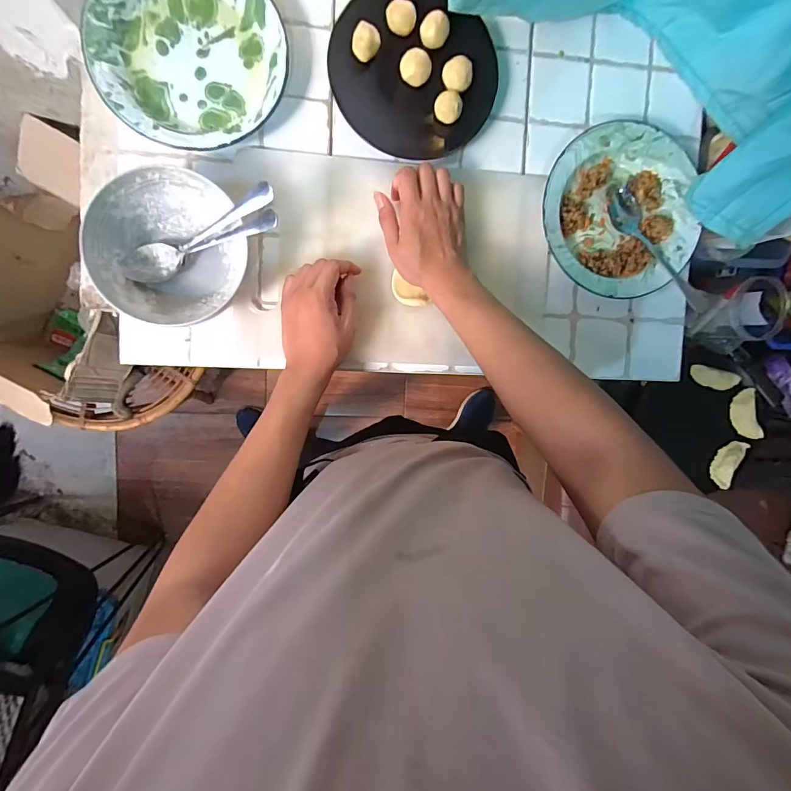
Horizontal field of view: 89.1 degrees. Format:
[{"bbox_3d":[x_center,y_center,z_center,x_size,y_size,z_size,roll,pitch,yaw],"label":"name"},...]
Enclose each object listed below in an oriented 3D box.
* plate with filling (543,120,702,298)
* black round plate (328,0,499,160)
[{"bbox_3d":[0.293,-0.239,0.526,0.208,0.031,0.203,-1,96,-6],"label":"plate with filling"},{"bbox_3d":[0.023,-0.389,0.485,0.193,0.028,0.173,25,92,-8],"label":"black round plate"}]

